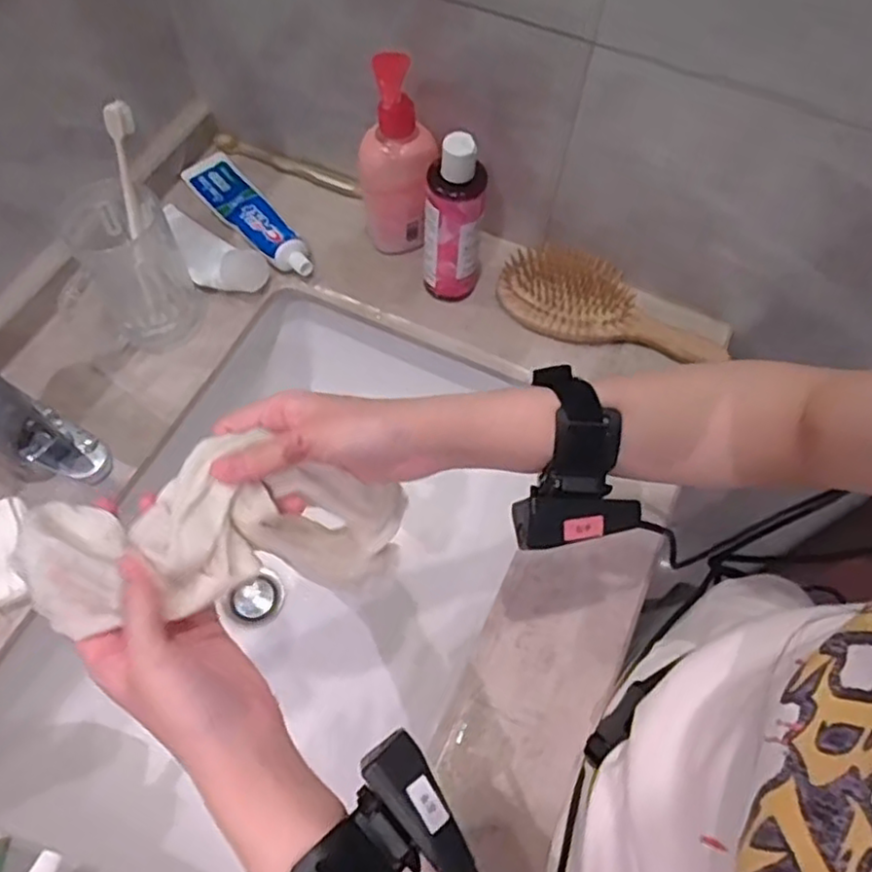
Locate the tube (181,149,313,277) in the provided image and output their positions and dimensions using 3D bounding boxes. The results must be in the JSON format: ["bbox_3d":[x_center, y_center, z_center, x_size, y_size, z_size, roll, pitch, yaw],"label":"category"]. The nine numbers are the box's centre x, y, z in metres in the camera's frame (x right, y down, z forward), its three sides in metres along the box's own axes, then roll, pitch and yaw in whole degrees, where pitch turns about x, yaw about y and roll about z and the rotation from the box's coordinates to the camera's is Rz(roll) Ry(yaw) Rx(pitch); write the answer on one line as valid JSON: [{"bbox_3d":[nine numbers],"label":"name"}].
[{"bbox_3d":[-0.185,-0.225,0.683,0.048,0.030,0.201,-36,69,-21],"label":"tube"}]

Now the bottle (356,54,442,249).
[{"bbox_3d":[-0.034,-0.239,0.609,0.066,0.185,0.049,-6,62,-7],"label":"bottle"}]

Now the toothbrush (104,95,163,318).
[{"bbox_3d":[-0.241,-0.173,0.549,0.016,0.175,0.024,7,39,0],"label":"toothbrush"}]

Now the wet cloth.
[{"bbox_3d":[-0.110,0.054,0.381,0.209,0.070,0.075,-4,60,-27],"label":"wet cloth"}]

